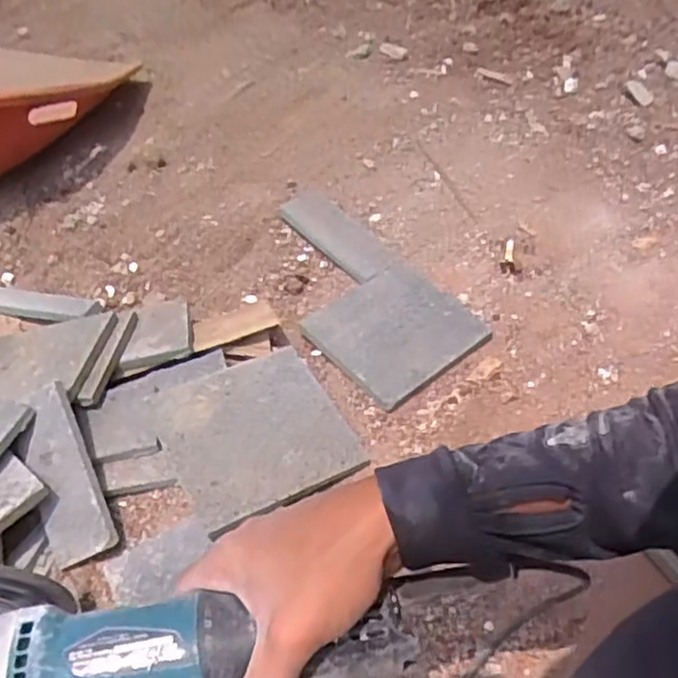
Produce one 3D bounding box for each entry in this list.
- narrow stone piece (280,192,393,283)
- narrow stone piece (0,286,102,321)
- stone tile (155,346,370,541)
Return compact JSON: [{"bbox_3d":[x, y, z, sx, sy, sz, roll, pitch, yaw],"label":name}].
[{"bbox_3d":[-0.005,-0.124,0.830,0.054,0.013,0.174,-30,61,-24],"label":"narrow stone piece"},{"bbox_3d":[-0.312,-0.035,0.732,0.152,0.019,0.027,6,47,23],"label":"narrow stone piece"},{"bbox_3d":[-0.075,0.081,0.643,0.160,0.012,0.157,-18,56,-17],"label":"stone tile"}]

